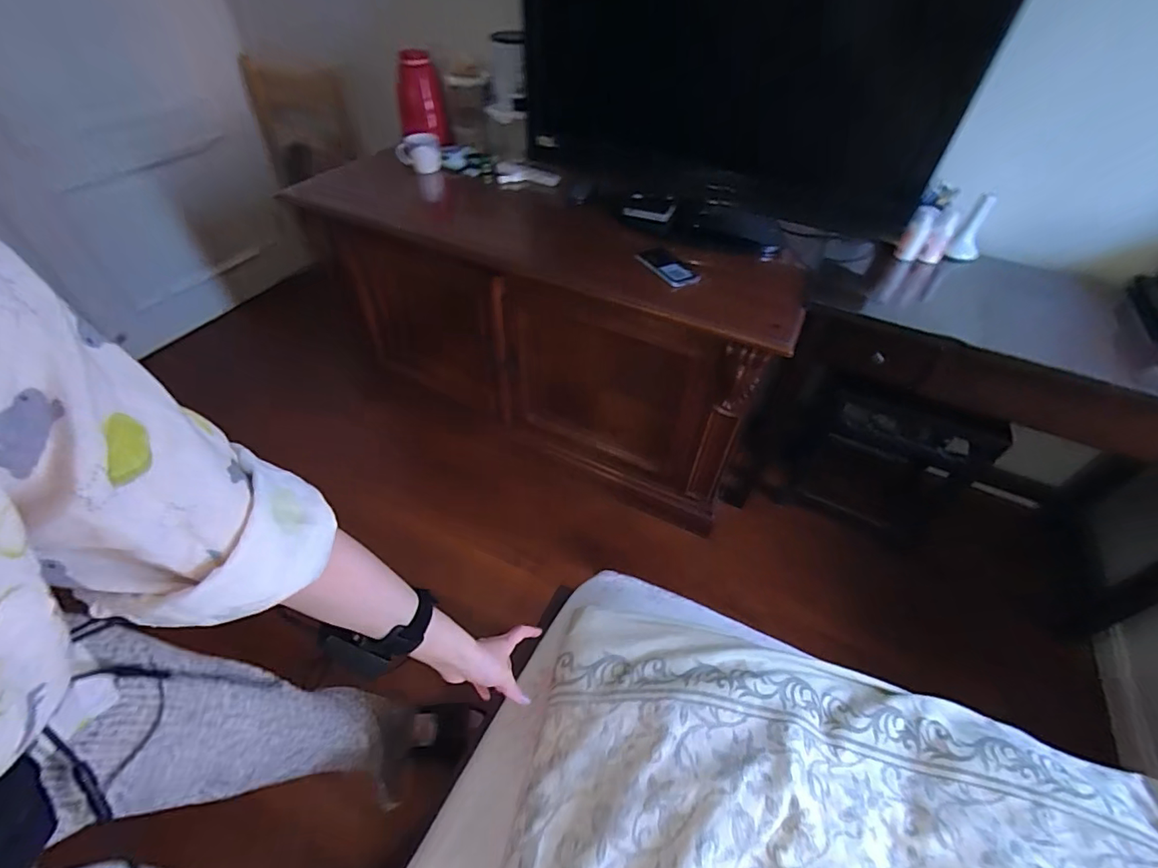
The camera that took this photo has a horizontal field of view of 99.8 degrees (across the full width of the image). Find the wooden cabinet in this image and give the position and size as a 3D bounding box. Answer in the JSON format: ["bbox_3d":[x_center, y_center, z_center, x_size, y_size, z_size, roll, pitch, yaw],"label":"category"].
[{"bbox_3d":[-0.054,-0.302,1.483,1.172,0.650,0.447,21,49,16],"label":"wooden cabinet"}]

